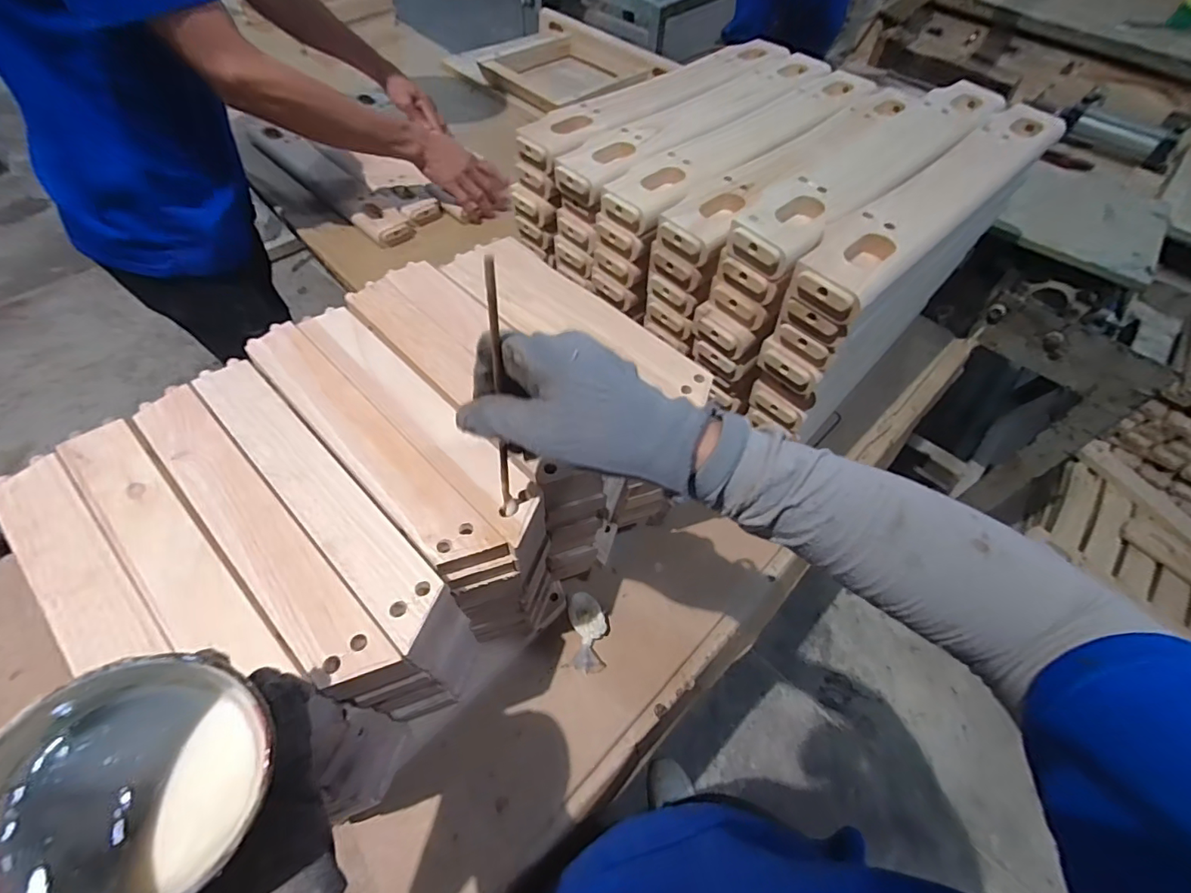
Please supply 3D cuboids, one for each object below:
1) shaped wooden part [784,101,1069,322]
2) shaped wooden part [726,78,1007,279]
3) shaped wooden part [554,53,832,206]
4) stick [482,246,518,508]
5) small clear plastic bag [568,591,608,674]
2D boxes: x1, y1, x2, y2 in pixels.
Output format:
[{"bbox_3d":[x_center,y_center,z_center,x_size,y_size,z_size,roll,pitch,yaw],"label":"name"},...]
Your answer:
[{"bbox_3d":[0.359,-0.260,0.519,0.488,0.028,0.073,-38,65,-24],"label":"shaped wooden part"},{"bbox_3d":[0.316,-0.311,0.553,0.080,0.028,0.497,40,63,22],"label":"shaped wooden part"},{"bbox_3d":[0.147,-0.422,0.657,0.488,0.026,0.075,-38,66,-25],"label":"shaped wooden part"},{"bbox_3d":[-0.053,-0.019,0.291,0.008,0.187,0.006,8,47,1],"label":"stick"},{"bbox_3d":[-0.007,0.191,0.535,0.036,0.024,0.080,-5,56,-6],"label":"small clear plastic bag"}]

